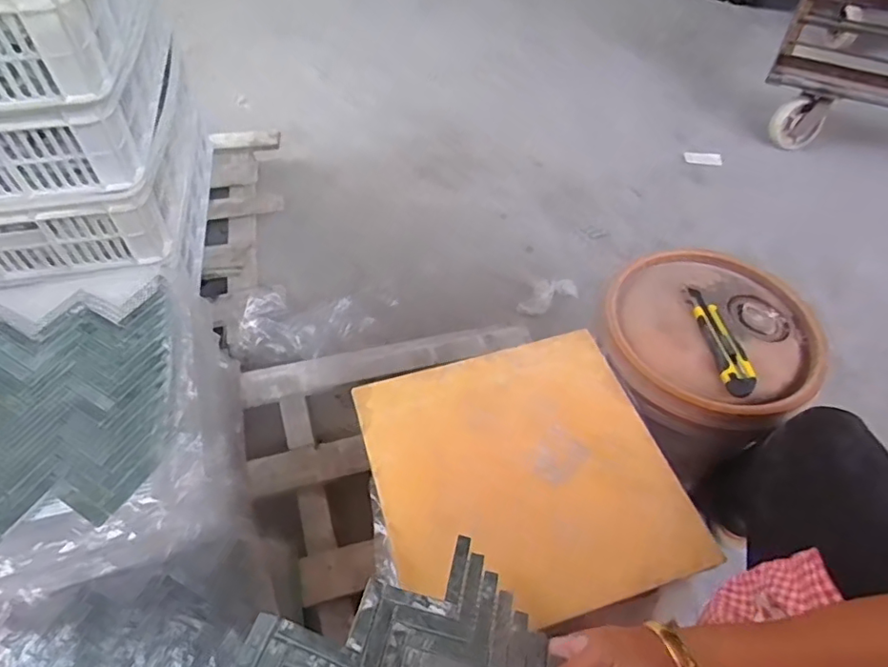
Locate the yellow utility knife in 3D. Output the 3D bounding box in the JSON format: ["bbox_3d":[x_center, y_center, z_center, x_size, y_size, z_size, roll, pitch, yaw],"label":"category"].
[{"bbox_3d":[0.361,0.007,0.729,0.043,0.019,0.173,-4,53,-4],"label":"yellow utility knife"}]

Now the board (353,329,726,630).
[{"bbox_3d":[0.087,0.152,0.641,0.321,0.025,0.320,-12,54,-10],"label":"board"}]

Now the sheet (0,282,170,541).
[{"bbox_3d":[-0.442,0.084,0.596,0.278,0.025,0.257,-12,54,-9],"label":"sheet"}]

